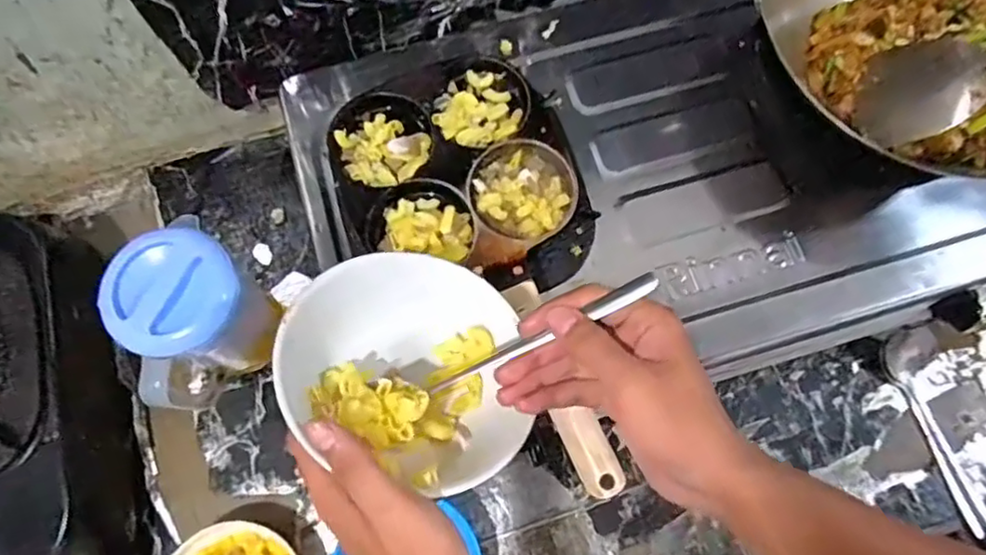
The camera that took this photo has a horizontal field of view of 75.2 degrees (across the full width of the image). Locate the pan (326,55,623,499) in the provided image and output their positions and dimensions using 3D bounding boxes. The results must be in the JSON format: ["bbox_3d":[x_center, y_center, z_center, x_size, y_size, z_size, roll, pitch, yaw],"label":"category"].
[{"bbox_3d":[0.007,-0.019,0.513,0.173,0.051,0.375,-25,76,-7],"label":"pan"}]

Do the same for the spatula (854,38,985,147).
[{"bbox_3d":[0.485,-0.159,0.514,0.347,0.070,0.080,0,73,15],"label":"spatula"}]

